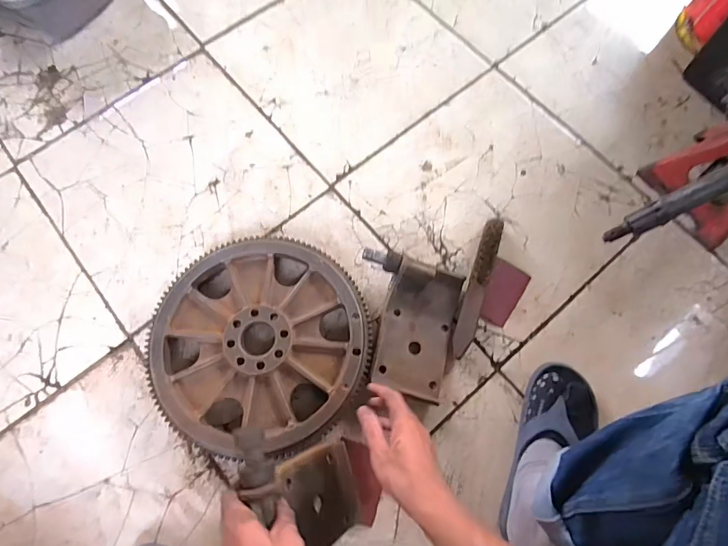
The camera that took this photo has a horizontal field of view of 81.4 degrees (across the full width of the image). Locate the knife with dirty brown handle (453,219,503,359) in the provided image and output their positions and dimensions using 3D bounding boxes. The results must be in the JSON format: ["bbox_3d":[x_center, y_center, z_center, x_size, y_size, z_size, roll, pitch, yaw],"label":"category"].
[{"bbox_3d":[0.180,0.018,0.667,0.030,0.022,0.229,13,78,25],"label":"knife with dirty brown handle"}]

